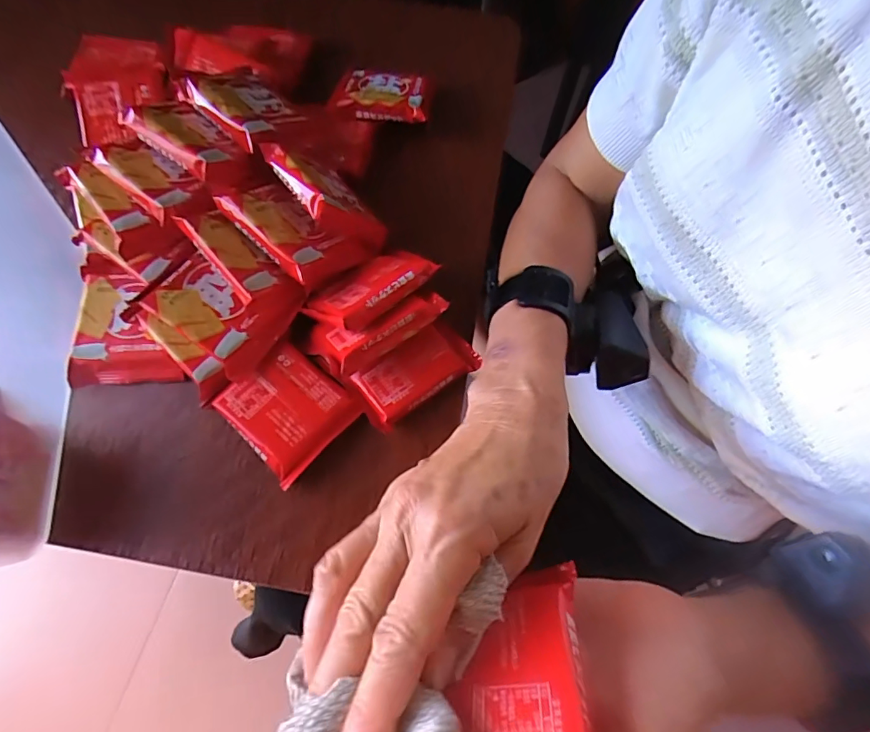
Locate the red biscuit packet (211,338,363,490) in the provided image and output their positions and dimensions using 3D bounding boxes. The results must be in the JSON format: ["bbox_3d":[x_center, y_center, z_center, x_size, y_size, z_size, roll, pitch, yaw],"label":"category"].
[{"bbox_3d":[-0.104,0.030,0.346,0.078,0.017,0.071,43,74,14],"label":"red biscuit packet"}]

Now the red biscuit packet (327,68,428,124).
[{"bbox_3d":[-0.049,-0.245,0.430,0.080,0.017,0.066,2,69,0],"label":"red biscuit packet"}]

